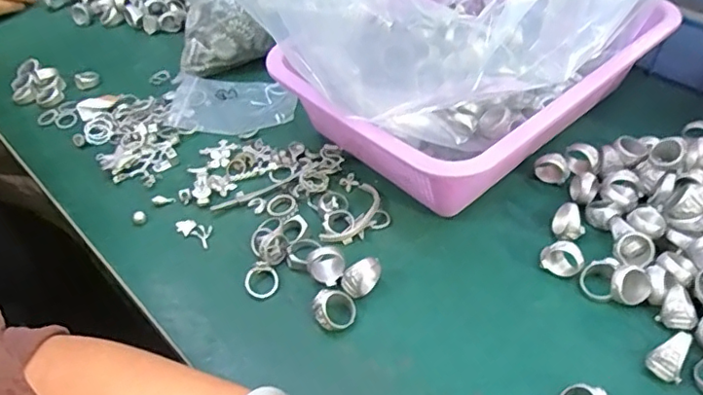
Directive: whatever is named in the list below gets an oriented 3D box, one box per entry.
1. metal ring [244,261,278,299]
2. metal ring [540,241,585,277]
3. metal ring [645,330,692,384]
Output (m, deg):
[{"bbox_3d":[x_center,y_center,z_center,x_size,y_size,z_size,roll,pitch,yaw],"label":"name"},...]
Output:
[{"bbox_3d":[-0.063,0.058,0.388,0.023,0.004,0.025,6,61,-10],"label":"metal ring"},{"bbox_3d":[0.144,0.043,0.380,0.026,0.020,0.017,4,47,11],"label":"metal ring"},{"bbox_3d":[0.184,0.093,0.318,0.022,0.025,0.017,-21,48,-13],"label":"metal ring"}]

